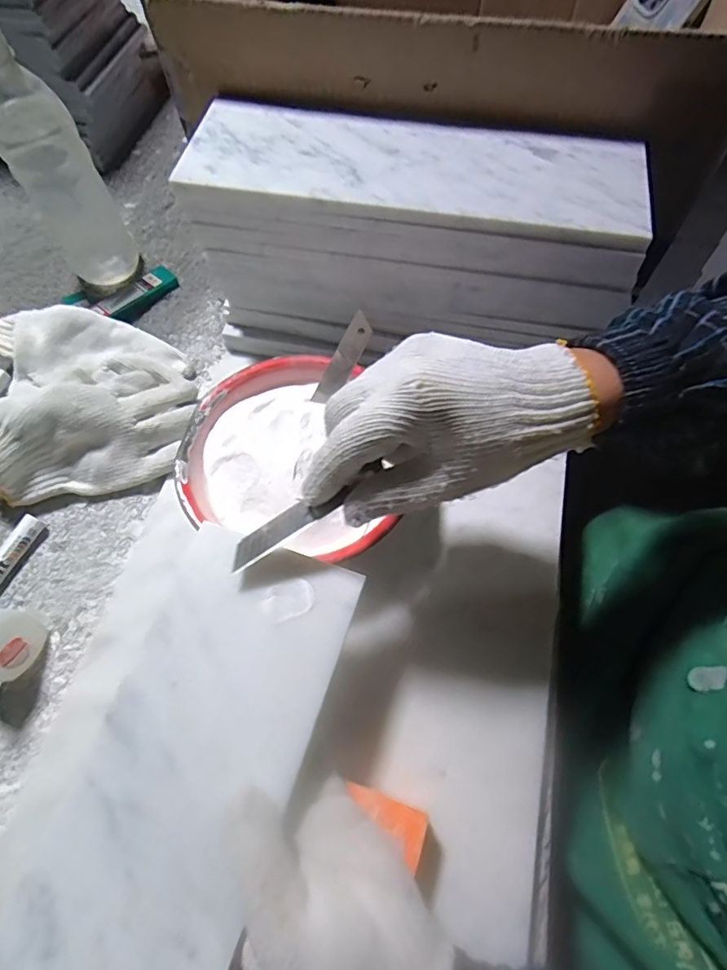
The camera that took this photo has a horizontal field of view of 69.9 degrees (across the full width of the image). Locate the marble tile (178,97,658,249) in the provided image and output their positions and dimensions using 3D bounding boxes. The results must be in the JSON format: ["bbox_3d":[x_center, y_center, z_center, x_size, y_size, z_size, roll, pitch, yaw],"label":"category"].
[{"bbox_3d":[0.032,-0.214,0.346,0.297,0.011,0.099,9,67,5],"label":"marble tile"}]

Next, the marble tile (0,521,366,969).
[{"bbox_3d":[-0.097,0.165,0.241,0.103,0.009,0.297,17,66,10],"label":"marble tile"}]

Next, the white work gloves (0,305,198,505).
[{"bbox_3d":[-0.222,-0.077,0.418,0.153,0.065,0.161,-1,64,2],"label":"white work gloves"}]

